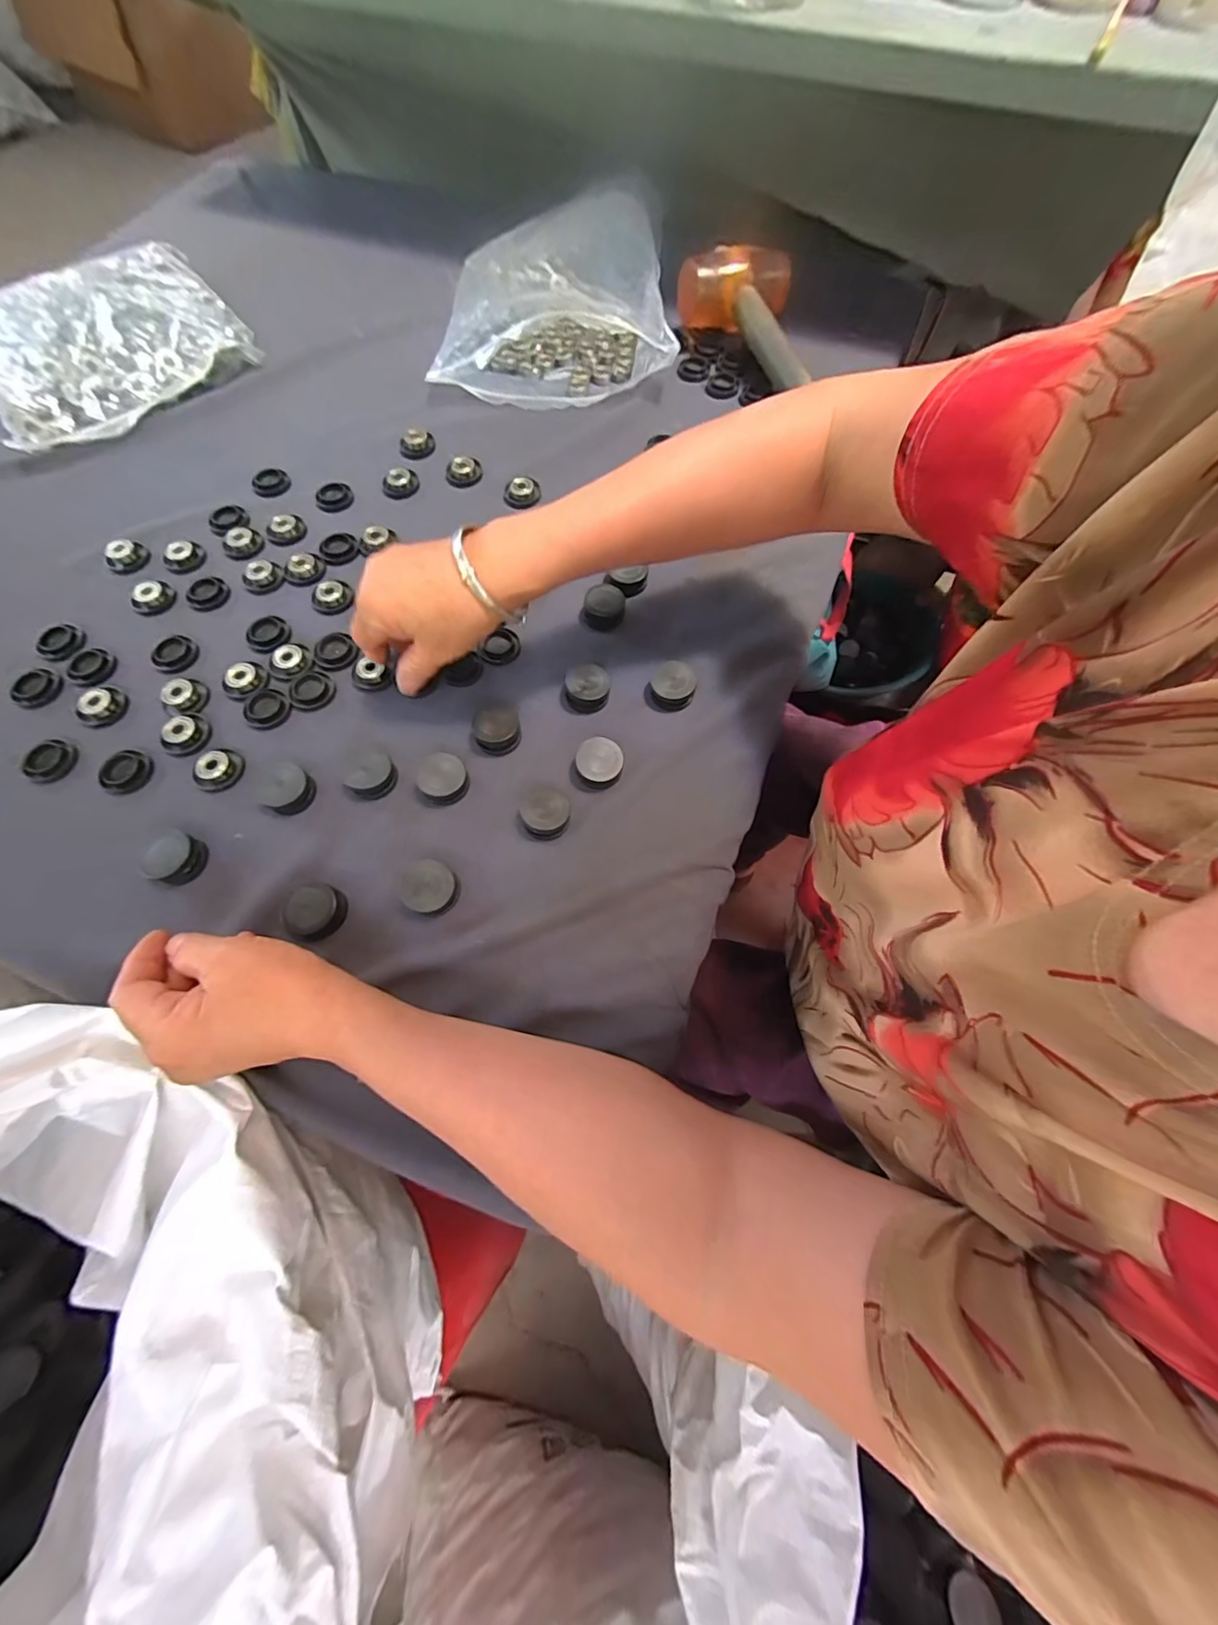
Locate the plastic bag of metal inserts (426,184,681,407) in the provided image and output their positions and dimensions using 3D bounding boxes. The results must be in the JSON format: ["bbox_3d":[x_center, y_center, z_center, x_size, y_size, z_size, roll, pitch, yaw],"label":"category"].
[{"bbox_3d":[-0.054,-0.548,0.550,0.235,0.075,0.248,1,67,0],"label":"plastic bag of metal inserts"}]

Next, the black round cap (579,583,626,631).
[{"bbox_3d":[-0.005,-0.166,0.423,0.035,0.021,0.030,-1,67,-1],"label":"black round cap"}]

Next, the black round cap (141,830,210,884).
[{"bbox_3d":[-0.282,0.029,0.340,0.027,0.021,0.032,22,69,9],"label":"black round cap"}]

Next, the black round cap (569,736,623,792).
[{"bbox_3d":[-0.008,-0.033,0.366,0.032,0.015,0.035,36,71,14],"label":"black round cap"}]

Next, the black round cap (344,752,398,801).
[{"bbox_3d":[-0.166,-0.027,0.366,0.032,0.016,0.033,0,67,0],"label":"black round cap"}]

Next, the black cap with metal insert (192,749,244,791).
[{"bbox_3d":[-0.279,-0.033,0.372,0.029,0.012,0.033,-15,68,-7],"label":"black cap with metal insert"}]

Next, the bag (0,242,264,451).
[{"bbox_3d":[-0.519,-0.491,0.541,0.240,0.042,0.236,-35,71,-14],"label":"bag"}]

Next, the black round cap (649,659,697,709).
[{"bbox_3d":[0.049,-0.097,0.395,0.033,0.016,0.034,0,67,0],"label":"black round cap"}]

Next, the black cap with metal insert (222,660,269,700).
[{"bbox_3d":[-0.278,-0.103,0.400,0.029,0.009,0.034,-5,67,-2],"label":"black cap with metal insert"}]

